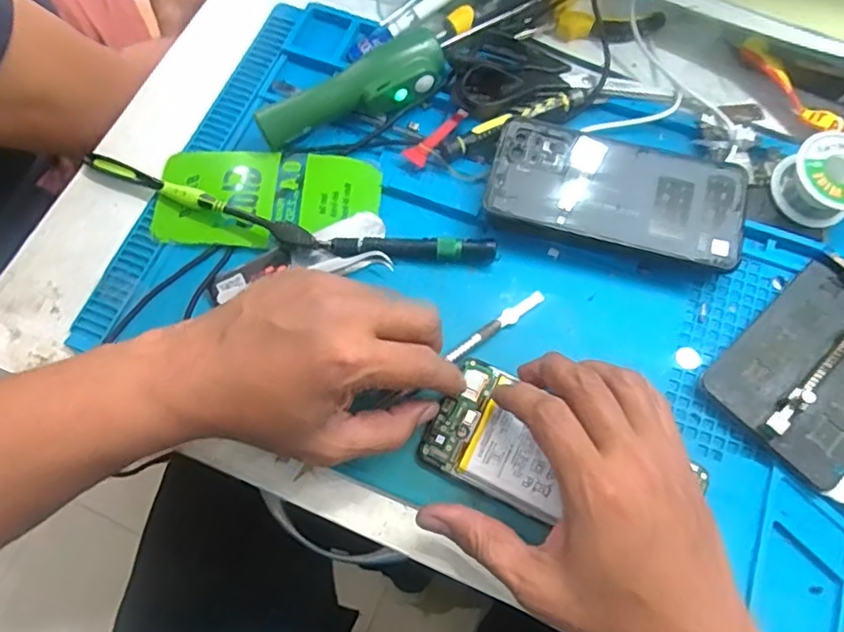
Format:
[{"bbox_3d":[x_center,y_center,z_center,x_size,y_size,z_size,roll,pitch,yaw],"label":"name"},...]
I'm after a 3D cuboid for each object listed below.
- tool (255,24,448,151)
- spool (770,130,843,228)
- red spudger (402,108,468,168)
[{"bbox_3d":[-0.046,-0.152,0.410,0.135,0.036,0.037,-30,72,-10],"label":"tool"},{"bbox_3d":[0.265,-0.090,0.382,0.048,0.029,0.053,-35,73,-12],"label":"spool"},{"bbox_3d":[0.012,-0.125,0.412,0.056,0.004,0.016,-42,90,-15],"label":"red spudger"}]

